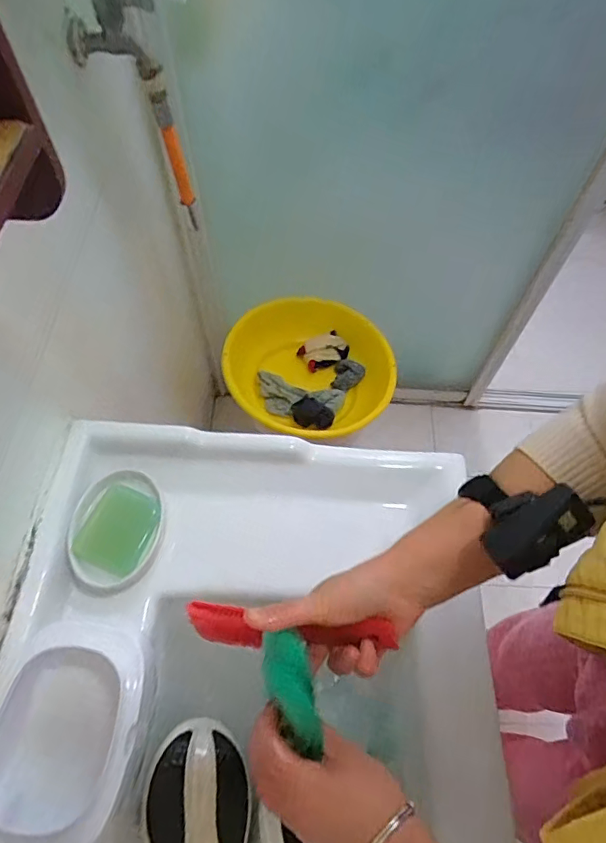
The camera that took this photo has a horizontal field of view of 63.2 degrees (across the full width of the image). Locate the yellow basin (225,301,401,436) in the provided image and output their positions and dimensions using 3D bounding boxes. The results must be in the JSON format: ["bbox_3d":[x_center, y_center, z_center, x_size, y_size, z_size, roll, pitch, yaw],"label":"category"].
[{"bbox_3d":[0.023,-0.097,1.073,0.358,0.135,0.326,0,60,-1],"label":"yellow basin"}]

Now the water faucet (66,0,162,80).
[{"bbox_3d":[-0.209,-0.424,0.537,0.108,0.085,0.031,10,61,5],"label":"water faucet"}]

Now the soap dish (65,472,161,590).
[{"bbox_3d":[-0.199,0.116,0.531,0.093,0.035,0.122,16,61,8],"label":"soap dish"}]

